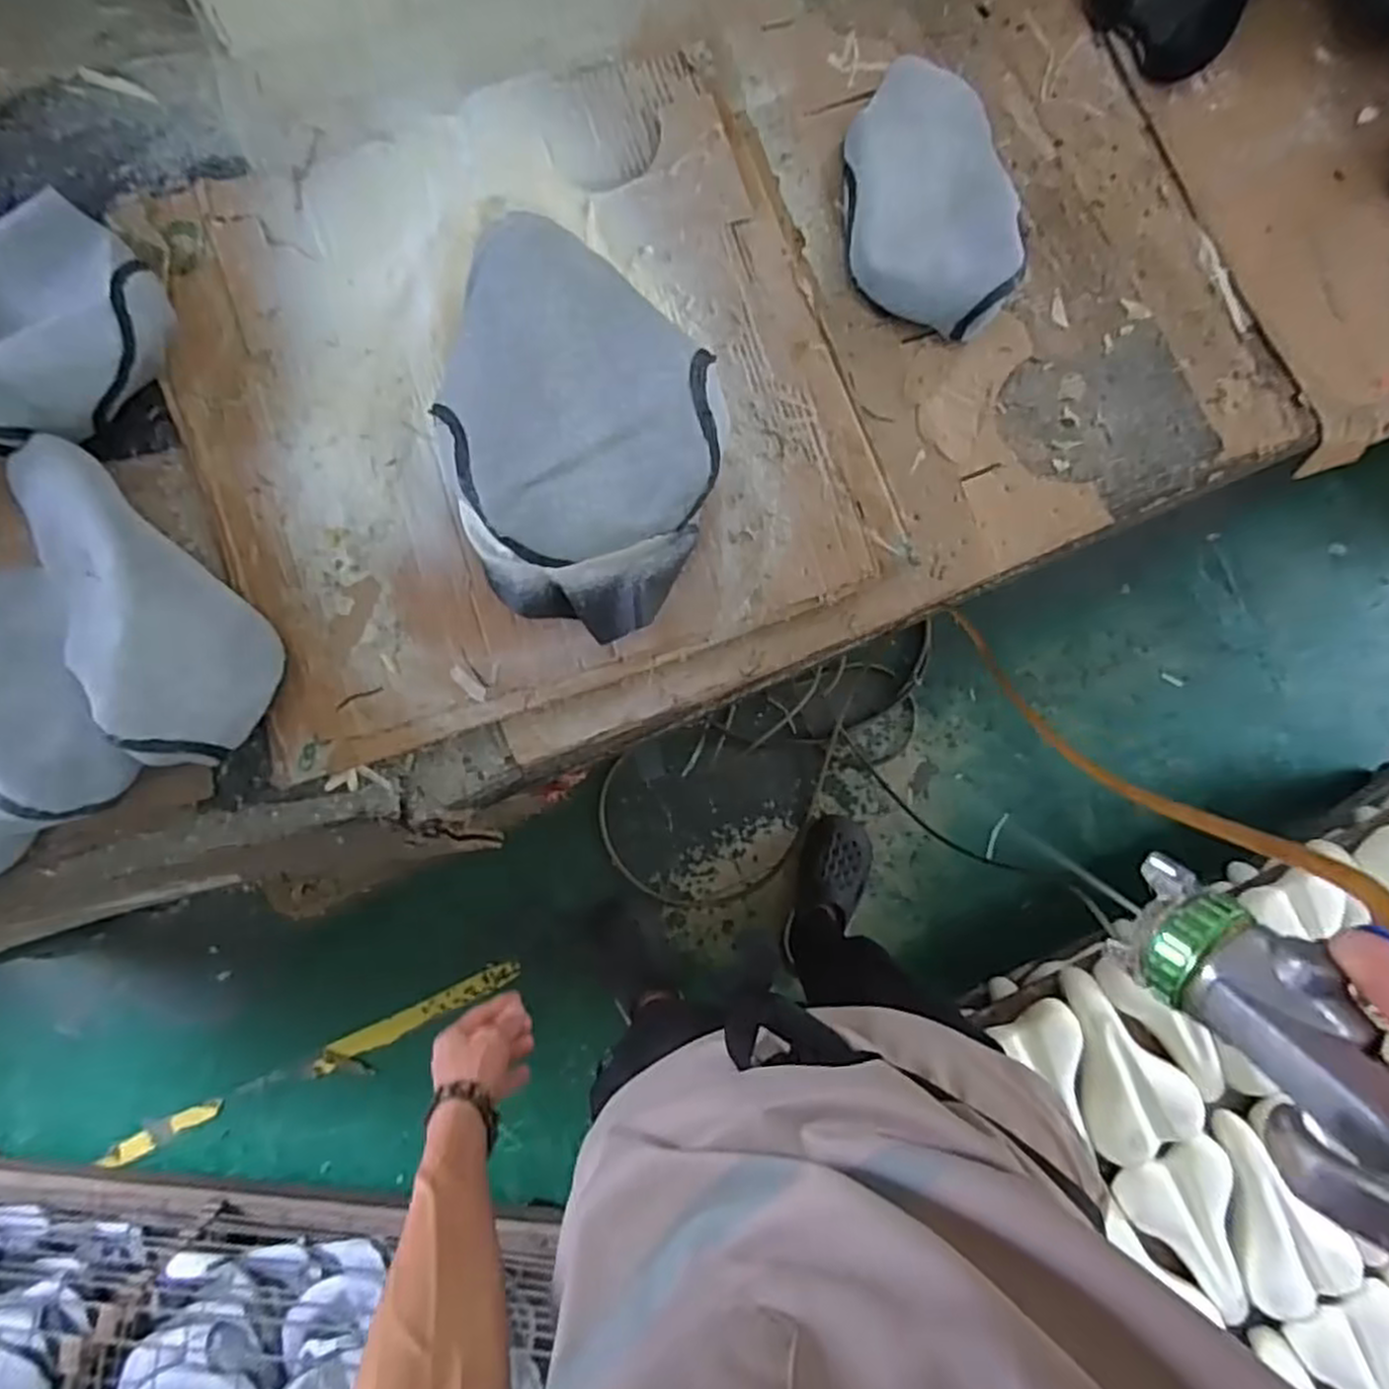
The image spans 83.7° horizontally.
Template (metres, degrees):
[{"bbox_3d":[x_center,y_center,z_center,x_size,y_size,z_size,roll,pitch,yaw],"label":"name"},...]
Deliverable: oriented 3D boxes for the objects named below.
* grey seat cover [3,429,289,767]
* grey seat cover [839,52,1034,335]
[{"bbox_3d":[-0.472,-0.080,0.638,0.288,0.092,0.117,45,86,3],"label":"grey seat cover"},{"bbox_3d":[0.229,-0.485,0.746,0.172,0.047,0.304,1,72,-6],"label":"grey seat cover"}]

